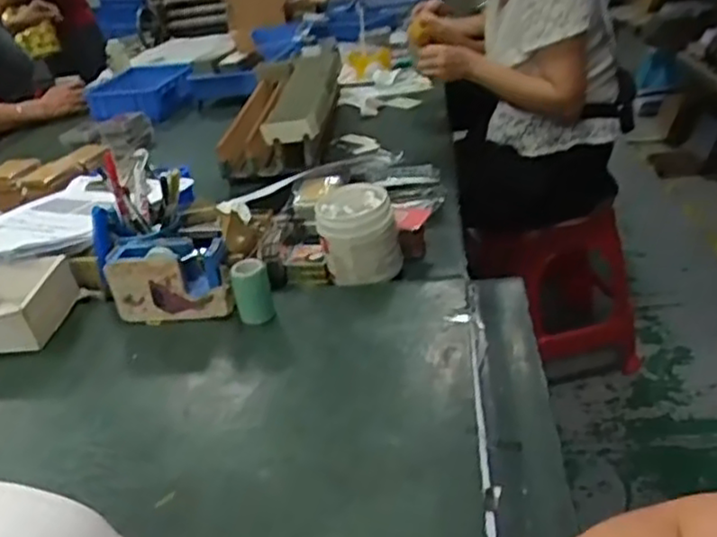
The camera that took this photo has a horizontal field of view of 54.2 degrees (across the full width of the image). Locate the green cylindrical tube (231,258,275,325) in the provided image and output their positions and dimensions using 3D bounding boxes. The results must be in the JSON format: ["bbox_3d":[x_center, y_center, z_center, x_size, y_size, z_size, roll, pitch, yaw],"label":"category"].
[{"bbox_3d":[-0.120,0.029,0.793,0.034,0.079,0.028,-22,32,-25],"label":"green cylindrical tube"}]

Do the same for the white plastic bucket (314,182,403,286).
[{"bbox_3d":[0.000,-0.053,0.890,0.099,0.082,0.105,-6,29,1],"label":"white plastic bucket"}]

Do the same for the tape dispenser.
[{"bbox_3d":[-0.216,0.016,0.828,0.143,0.083,0.058,0,29,12],"label":"tape dispenser"}]

